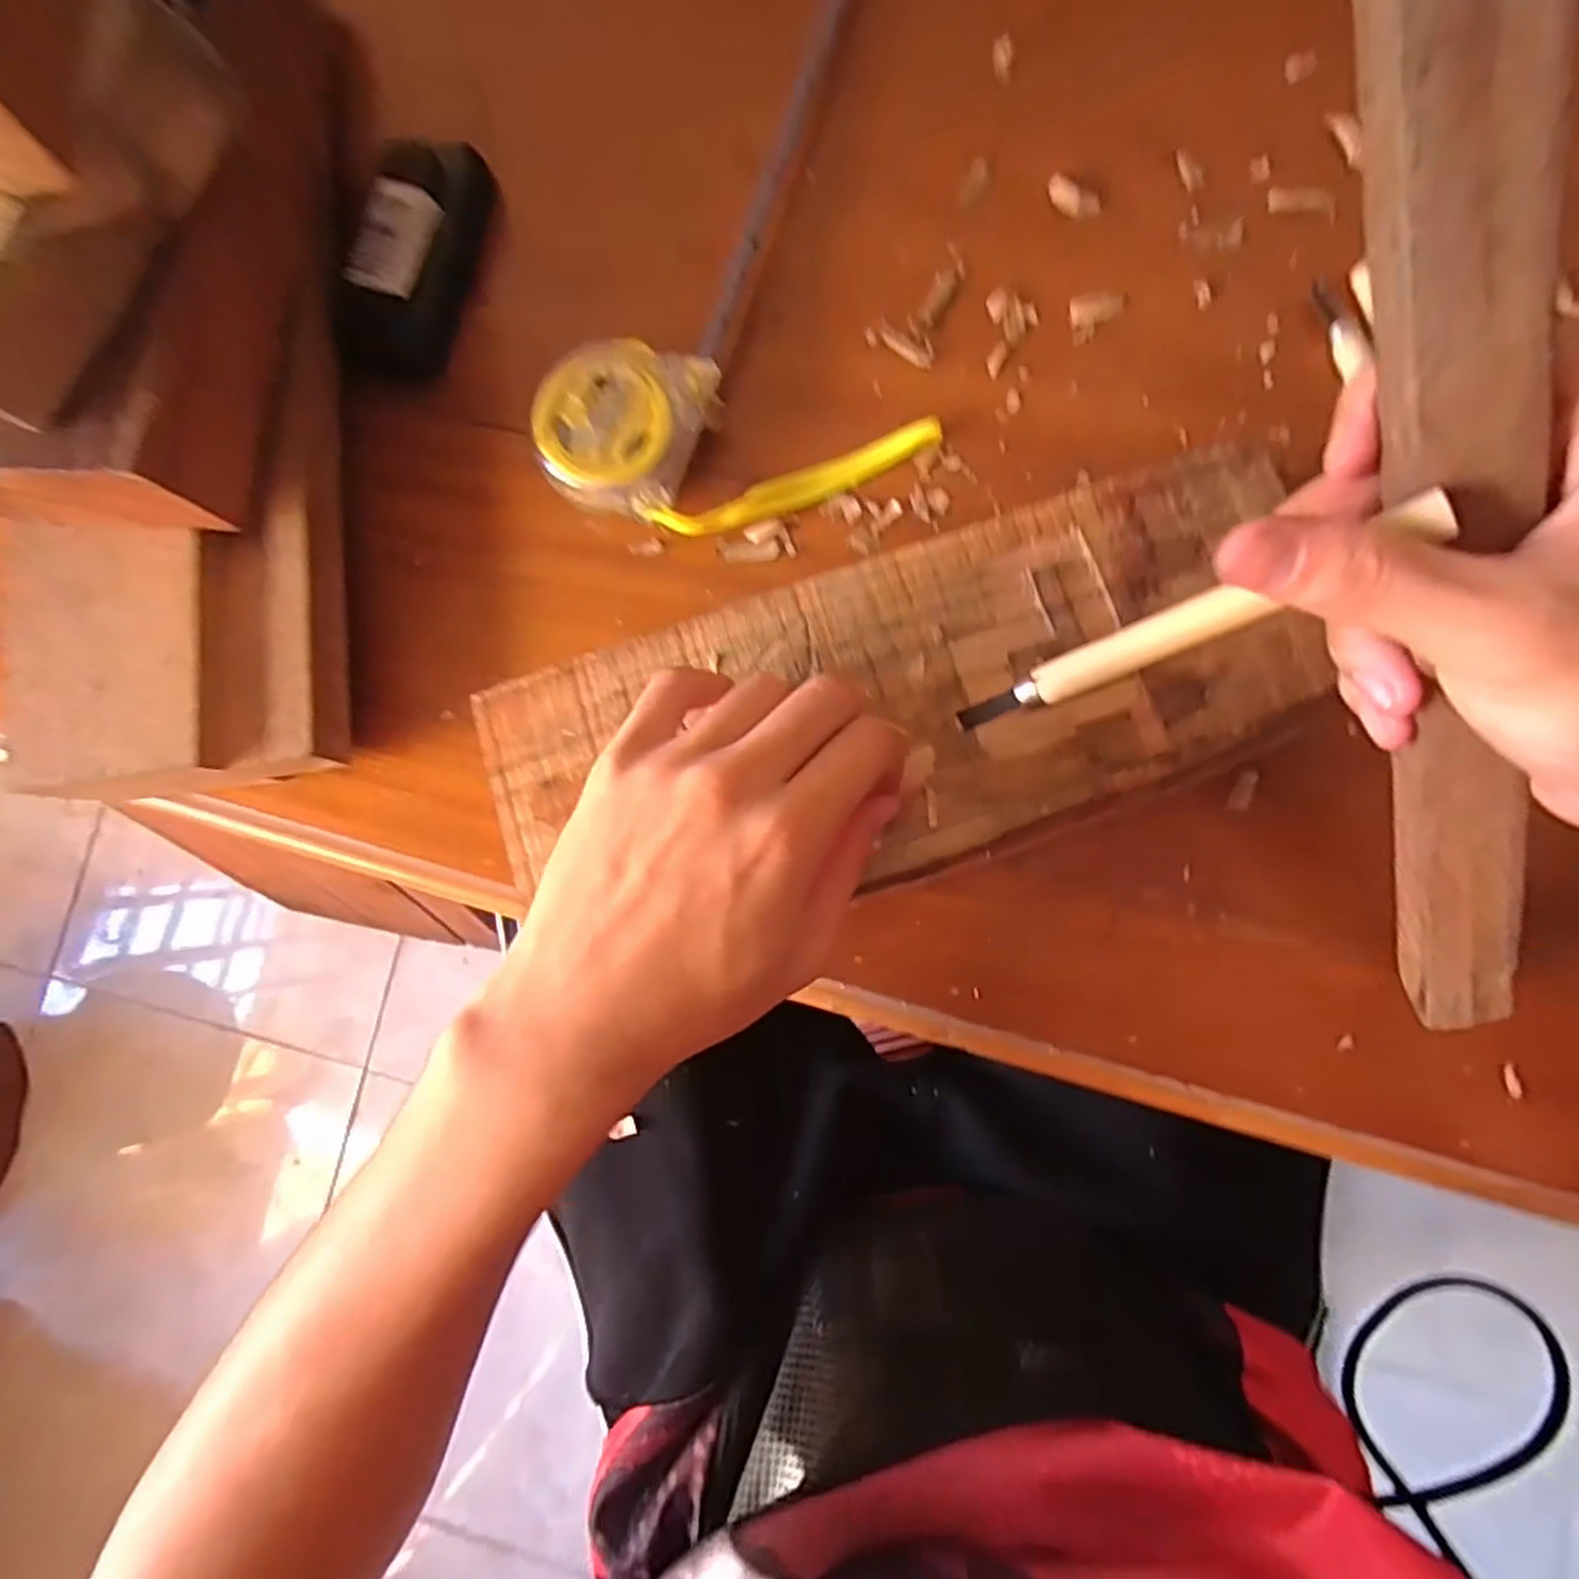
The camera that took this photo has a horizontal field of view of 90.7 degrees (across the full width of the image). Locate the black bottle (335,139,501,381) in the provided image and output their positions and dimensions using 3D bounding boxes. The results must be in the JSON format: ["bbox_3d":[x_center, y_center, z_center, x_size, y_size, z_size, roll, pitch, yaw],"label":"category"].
[{"bbox_3d":[-0.168,-0.246,0.355,0.043,0.025,0.115,12,85,8],"label":"black bottle"}]

